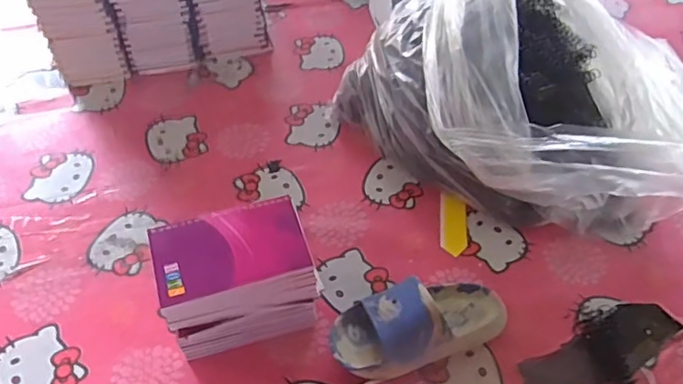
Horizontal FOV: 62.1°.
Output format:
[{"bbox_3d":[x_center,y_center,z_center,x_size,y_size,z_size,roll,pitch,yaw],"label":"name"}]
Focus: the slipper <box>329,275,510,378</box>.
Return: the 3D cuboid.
[{"bbox_3d":[0.076,0.125,0.541,0.171,0.069,0.082,-14,52,-11],"label":"slipper"}]

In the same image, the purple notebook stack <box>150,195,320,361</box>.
[{"bbox_3d":[-0.092,0.088,0.533,0.136,0.121,0.091,-15,53,-12],"label":"purple notebook stack"}]

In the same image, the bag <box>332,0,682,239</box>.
[{"bbox_3d":[0.201,-0.125,0.648,0.386,0.210,0.316,-5,51,-4],"label":"bag"}]

